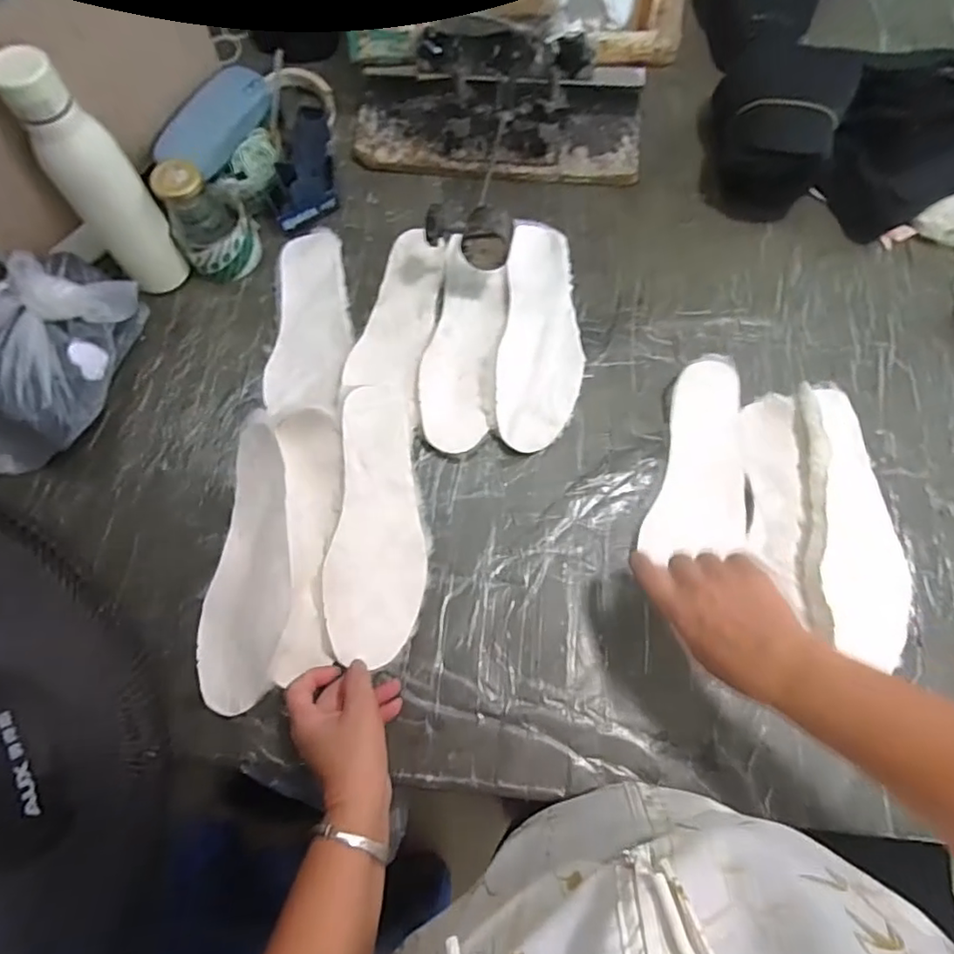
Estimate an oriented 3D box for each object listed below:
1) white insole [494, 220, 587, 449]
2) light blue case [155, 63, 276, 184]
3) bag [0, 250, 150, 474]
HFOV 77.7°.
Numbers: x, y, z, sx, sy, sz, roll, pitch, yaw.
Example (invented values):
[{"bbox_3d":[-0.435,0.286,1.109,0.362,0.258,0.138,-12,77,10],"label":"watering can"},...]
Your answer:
[{"bbox_3d":[0.070,-0.158,0.630,0.086,0.023,0.263,5,71,4],"label":"white insole"},{"bbox_3d":[-0.292,-0.404,0.672,0.070,0.030,0.152,24,75,9],"label":"light blue case"},{"bbox_3d":[-0.439,-0.118,0.607,0.113,0.110,0.227,16,74,6],"label":"bag"}]

